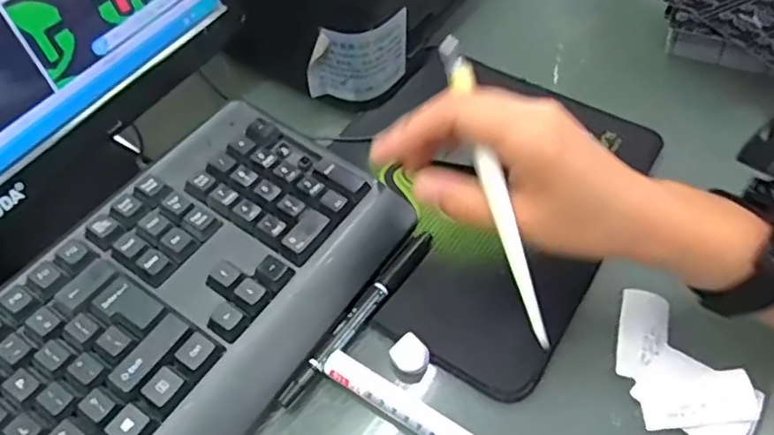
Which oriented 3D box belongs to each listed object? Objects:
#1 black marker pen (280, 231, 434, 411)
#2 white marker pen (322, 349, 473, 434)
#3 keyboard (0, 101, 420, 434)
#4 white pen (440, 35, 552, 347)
[{"bbox_3d":[-0.015,0.058,0.374,0.012,0.010,0.137,31,59,22],"label":"black marker pen"},{"bbox_3d":[0.028,0.113,0.330,0.143,0.010,0.016,28,58,20],"label":"white marker pen"},{"bbox_3d":[-0.163,0.098,0.321,0.161,0.031,0.429,28,58,21],"label":"keyboard"},{"bbox_3d":[0.052,-0.015,0.298,0.013,0.012,0.155,-14,80,-10],"label":"white pen"}]

